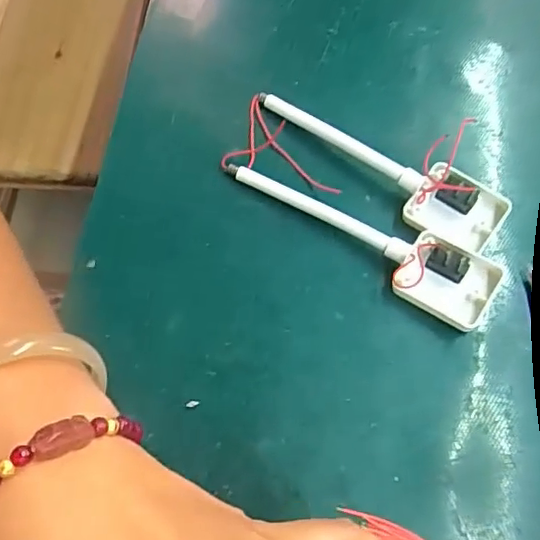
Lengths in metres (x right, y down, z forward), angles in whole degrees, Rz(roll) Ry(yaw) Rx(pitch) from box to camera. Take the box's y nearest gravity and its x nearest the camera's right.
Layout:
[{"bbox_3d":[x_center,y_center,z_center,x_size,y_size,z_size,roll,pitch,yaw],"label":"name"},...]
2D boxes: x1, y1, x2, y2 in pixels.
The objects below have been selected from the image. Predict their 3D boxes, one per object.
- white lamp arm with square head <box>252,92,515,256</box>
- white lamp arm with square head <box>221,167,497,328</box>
[{"bbox_3d":[0.056,-0.057,0.314,0.149,0.022,0.033,28,71,11],"label":"white lamp arm with square head"},{"bbox_3d":[0.044,-0.017,0.301,0.151,0.019,0.037,27,71,11],"label":"white lamp arm with square head"}]

